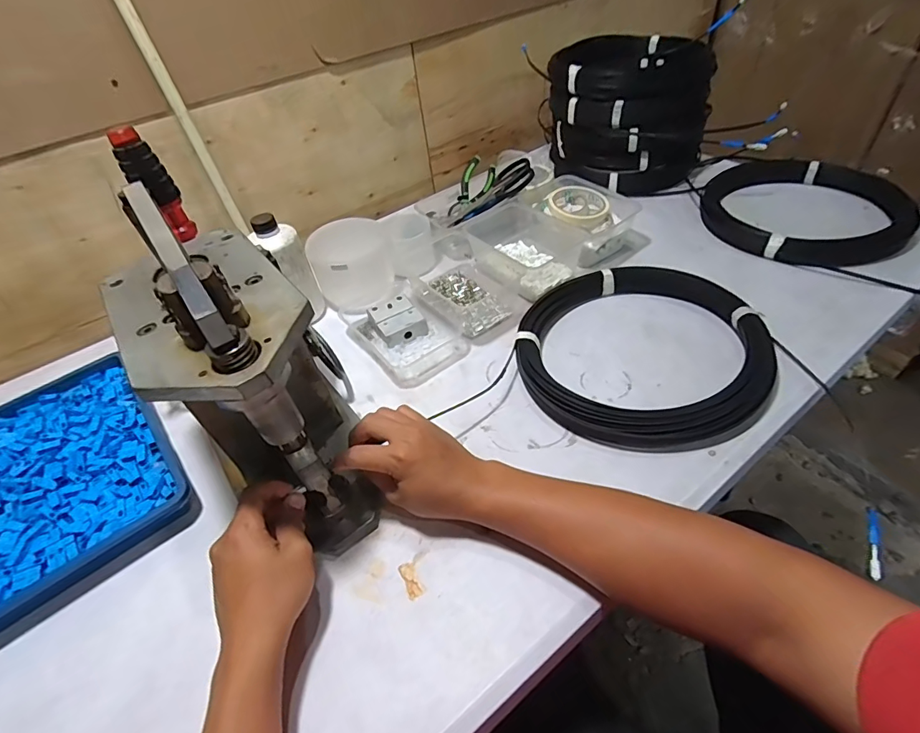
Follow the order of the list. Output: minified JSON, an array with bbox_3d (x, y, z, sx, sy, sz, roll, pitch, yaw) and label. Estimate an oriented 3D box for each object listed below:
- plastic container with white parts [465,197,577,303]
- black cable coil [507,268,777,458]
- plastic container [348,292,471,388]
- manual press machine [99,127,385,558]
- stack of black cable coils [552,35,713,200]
[{"bbox_3d":[0.096,-0.190,0.719,0.132,0.058,0.179,-28,47,-19],"label":"plastic container with white parts"},{"bbox_3d":[0.216,-0.023,0.553,0.285,0.051,0.271,-3,47,3],"label":"black cable coil"},{"bbox_3d":[-0.077,-0.046,0.642,0.119,0.036,0.156,-33,49,-23],"label":"plastic container"},{"bbox_3d":[-0.207,-0.009,0.422,0.126,0.287,0.295,-32,51,-22],"label":"manual press machine"},{"bbox_3d":[0.318,-0.481,0.870,0.277,0.200,0.262,28,55,32],"label":"stack of black cable coils"}]

